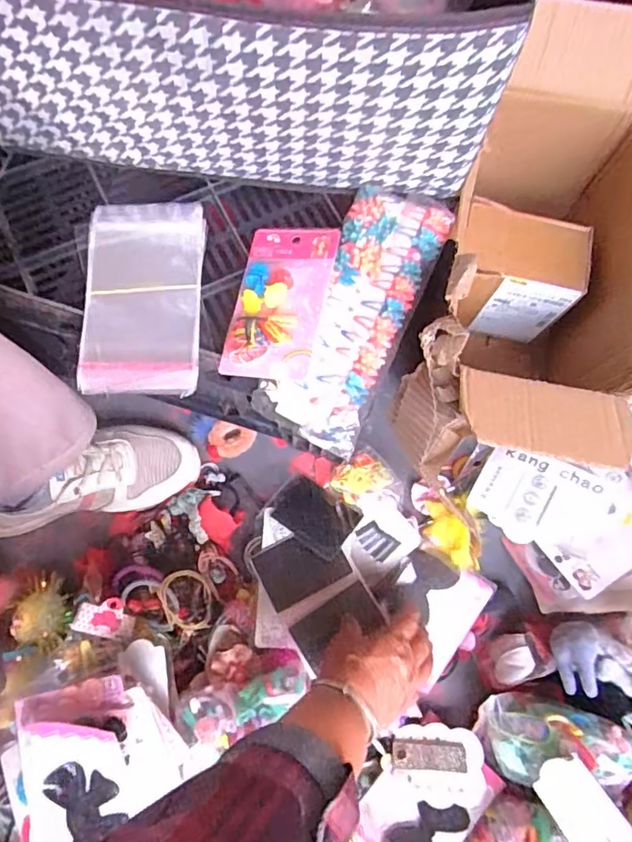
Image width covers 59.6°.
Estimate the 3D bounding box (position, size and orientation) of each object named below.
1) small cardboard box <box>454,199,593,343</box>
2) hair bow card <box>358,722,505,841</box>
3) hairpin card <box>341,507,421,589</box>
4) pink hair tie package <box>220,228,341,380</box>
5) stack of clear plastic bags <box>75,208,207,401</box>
[{"bbox_3d":[0.206,-0.158,0.592,0.119,0.124,0.086,7,75,0],"label":"small cardboard box"},{"bbox_3d":[0.102,0.348,0.508,0.094,0.010,0.132,35,69,22],"label":"hair bow card"},{"bbox_3d":[0.068,0.133,0.593,0.073,0.012,0.058,-41,80,-11],"label":"hairpin card"},{"bbox_3d":[-0.029,-0.099,0.445,0.071,0.016,0.133,11,75,1],"label":"pink hair tie package"},{"bbox_3d":[-0.143,-0.105,0.461,0.092,0.015,0.166,0,75,-2],"label":"stack of clear plastic bags"}]

